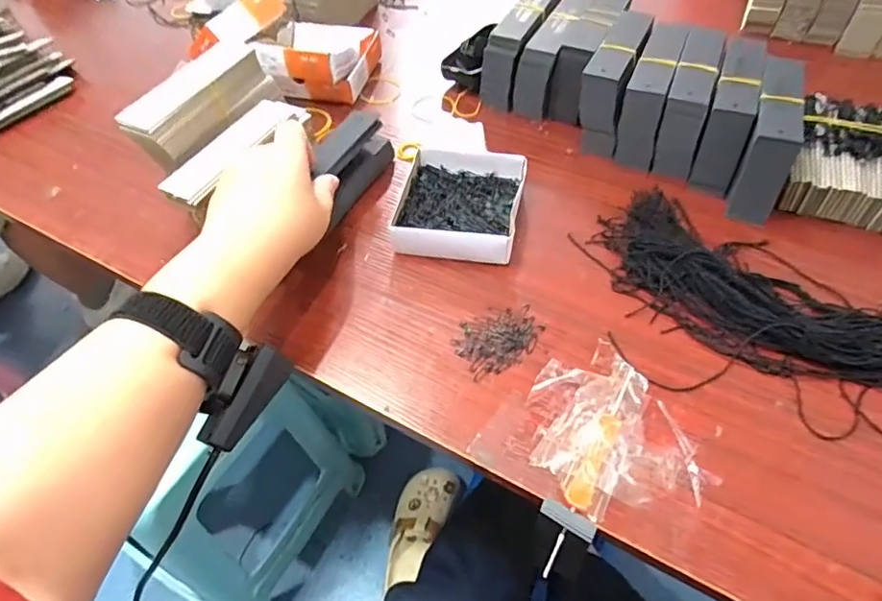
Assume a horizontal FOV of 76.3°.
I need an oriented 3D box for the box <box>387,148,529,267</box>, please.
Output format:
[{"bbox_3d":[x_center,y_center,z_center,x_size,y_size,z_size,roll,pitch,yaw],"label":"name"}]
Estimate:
[{"bbox_3d":[0.017,-0.087,0.478,0.098,0.026,0.124,7,53,8],"label":"box"}]

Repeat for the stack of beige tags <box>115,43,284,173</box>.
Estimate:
[{"bbox_3d":[-0.192,-0.161,0.456,0.032,0.049,0.139,20,56,17],"label":"stack of beige tags"}]

